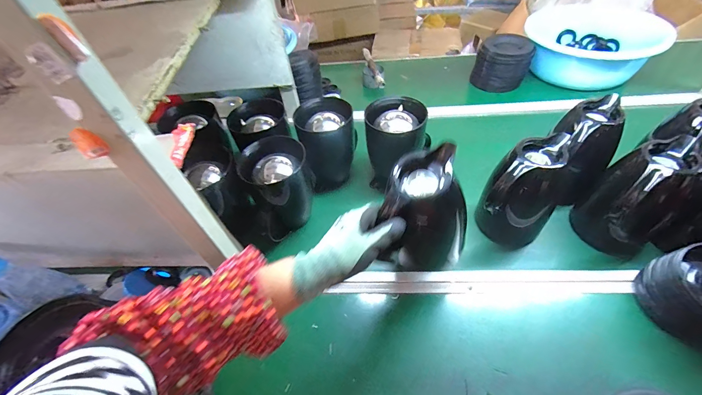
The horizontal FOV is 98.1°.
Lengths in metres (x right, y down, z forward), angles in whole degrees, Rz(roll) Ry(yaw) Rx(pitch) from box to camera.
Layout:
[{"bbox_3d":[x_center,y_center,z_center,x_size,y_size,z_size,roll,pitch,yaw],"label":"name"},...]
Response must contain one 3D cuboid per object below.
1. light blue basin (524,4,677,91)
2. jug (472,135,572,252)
[{"bbox_3d":[0.778,-0.490,0.989,0.397,0.135,0.331,15,53,18],"label":"light blue basin"},{"bbox_3d":[0.314,-0.002,0.569,0.112,0.197,0.116,11,51,15],"label":"jug"}]

